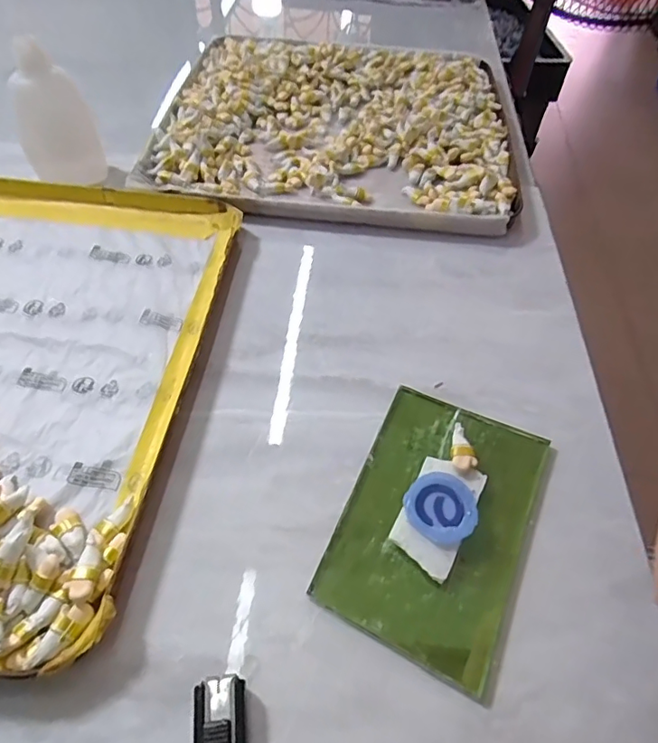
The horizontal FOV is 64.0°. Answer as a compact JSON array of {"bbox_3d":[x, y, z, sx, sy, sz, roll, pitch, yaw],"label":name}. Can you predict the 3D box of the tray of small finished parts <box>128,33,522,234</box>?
[{"bbox_3d":[0.006,-0.182,0.379,0.236,0.019,0.224,6,52,1],"label":"tray of small finished parts"}]

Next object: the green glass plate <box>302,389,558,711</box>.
[{"bbox_3d":[0.043,0.054,0.203,0.068,0.010,0.104,21,54,12],"label":"green glass plate"}]

